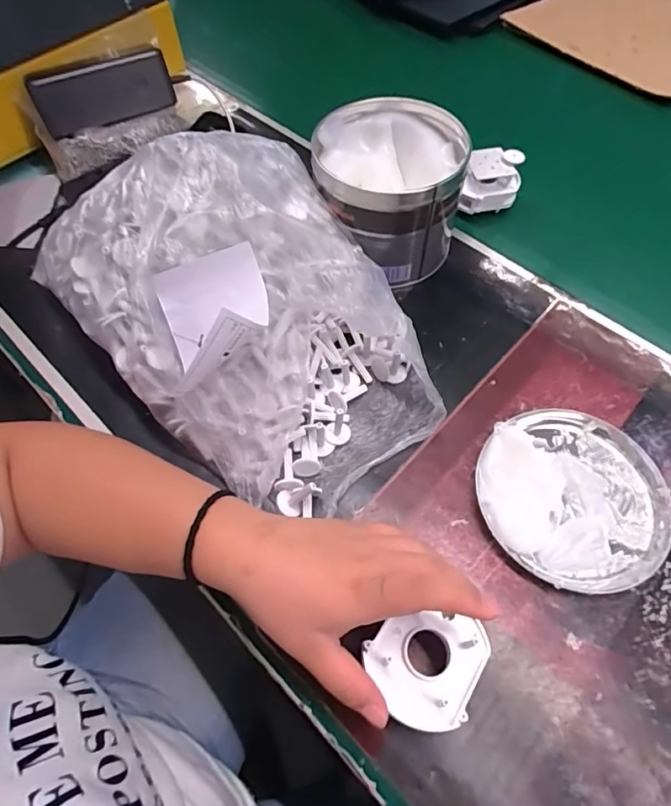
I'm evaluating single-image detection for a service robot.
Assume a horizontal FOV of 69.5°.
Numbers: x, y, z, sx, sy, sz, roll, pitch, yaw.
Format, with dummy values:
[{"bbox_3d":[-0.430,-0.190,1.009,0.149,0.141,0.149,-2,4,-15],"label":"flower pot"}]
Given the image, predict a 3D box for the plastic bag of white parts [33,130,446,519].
[{"bbox_3d":[-0.061,-0.073,0.361,0.199,0.117,0.293,-39,67,-20],"label":"plastic bag of white parts"}]

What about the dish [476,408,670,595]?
[{"bbox_3d":[0.166,0.059,0.335,0.125,0.022,0.127,0,59,0],"label":"dish"}]

